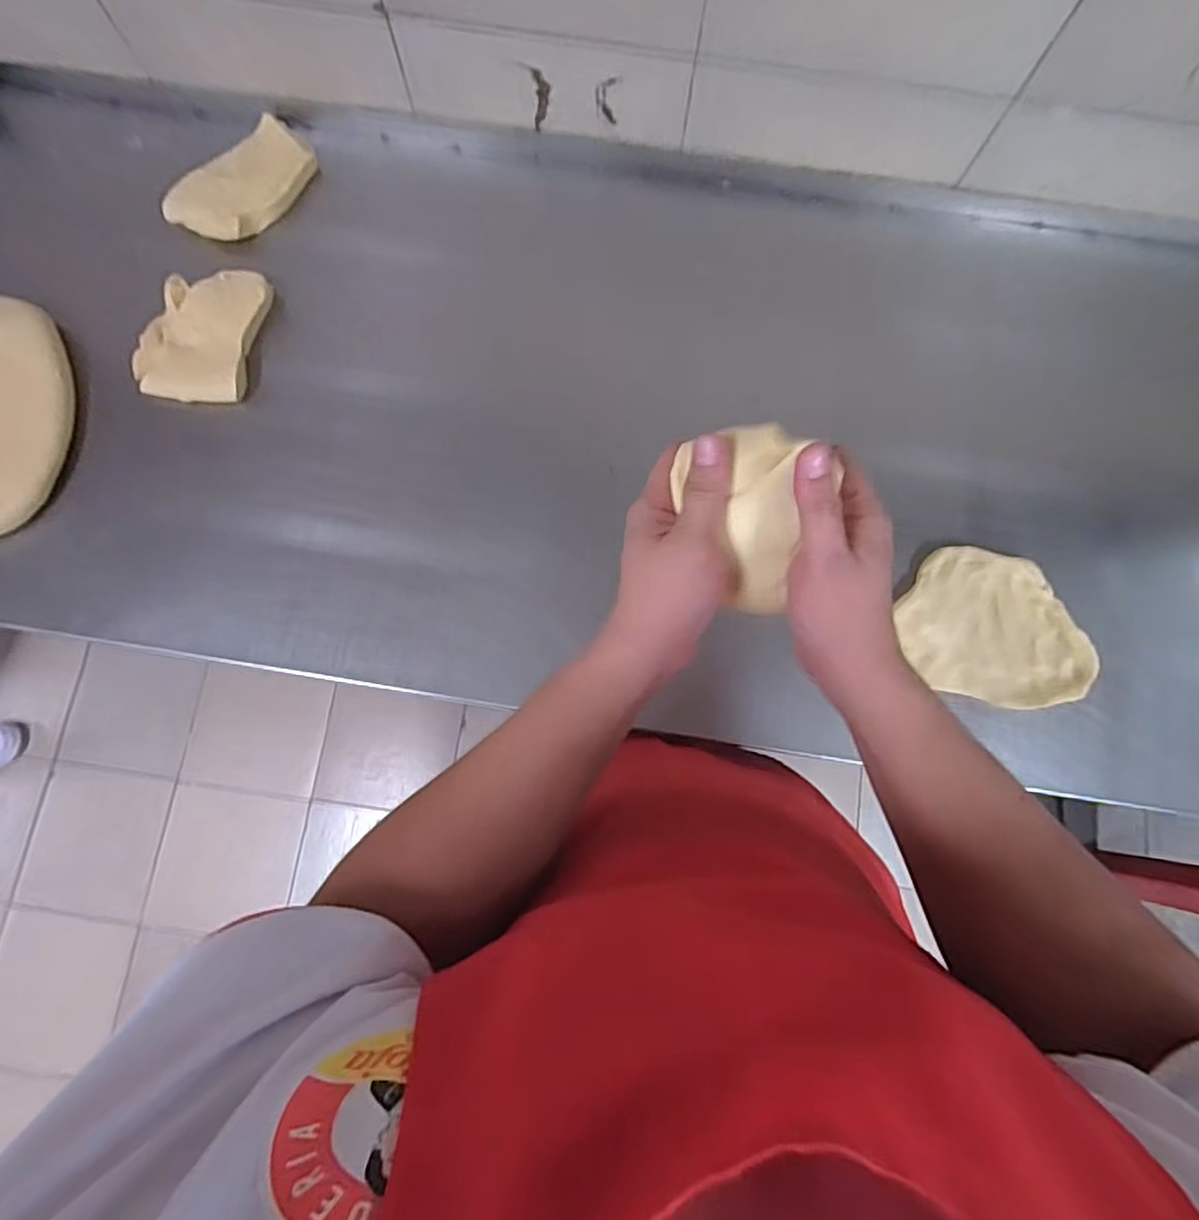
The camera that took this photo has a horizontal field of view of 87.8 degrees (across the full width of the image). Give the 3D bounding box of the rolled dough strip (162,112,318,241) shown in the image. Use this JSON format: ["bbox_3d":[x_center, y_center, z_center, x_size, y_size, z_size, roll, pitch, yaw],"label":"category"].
[{"bbox_3d":[-0.385,-0.462,0.677,0.089,0.027,0.159,41,80,8],"label":"rolled dough strip"}]

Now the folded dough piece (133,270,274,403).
[{"bbox_3d":[-0.408,-0.282,0.643,0.109,0.029,0.139,10,78,1],"label":"folded dough piece"}]

